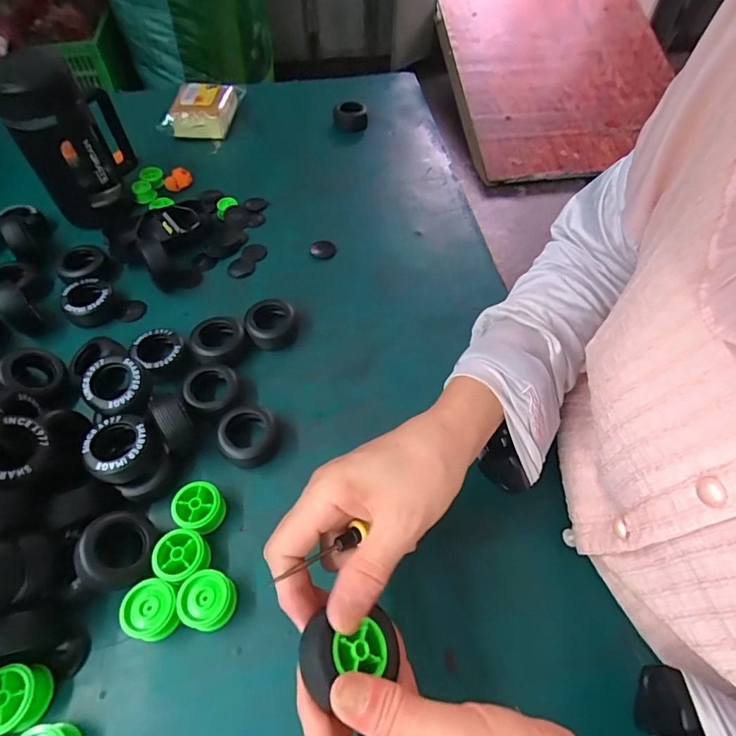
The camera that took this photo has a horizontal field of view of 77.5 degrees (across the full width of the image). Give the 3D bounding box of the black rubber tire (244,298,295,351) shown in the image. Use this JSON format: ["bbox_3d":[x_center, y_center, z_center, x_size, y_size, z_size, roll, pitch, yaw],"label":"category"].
[{"bbox_3d":[-0.094,-0.042,0.441,0.043,0.023,0.047,-4,56,-5],"label":"black rubber tire"}]

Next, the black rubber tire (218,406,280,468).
[{"bbox_3d":[-0.096,0.055,0.373,0.044,0.024,0.050,-4,56,-5],"label":"black rubber tire"}]

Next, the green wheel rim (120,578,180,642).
[{"bbox_3d":[-0.141,0.160,0.302,0.033,0.022,0.034,-8,56,-8],"label":"green wheel rim"}]

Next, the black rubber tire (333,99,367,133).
[{"bbox_3d":[-0.024,-0.355,0.649,0.047,0.027,0.040,-14,57,-11],"label":"black rubber tire"}]

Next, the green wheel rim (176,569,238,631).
[{"bbox_3d":[-0.106,0.156,0.306,0.036,0.022,0.034,1,55,-1],"label":"green wheel rim"}]

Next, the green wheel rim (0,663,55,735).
[{"bbox_3d":[-0.211,0.197,0.273,0.031,0.021,0.032,-10,56,-9],"label":"green wheel rim"}]

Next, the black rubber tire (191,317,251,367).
[{"bbox_3d":[-0.136,-0.023,0.425,0.049,0.022,0.048,1,55,-1],"label":"black rubber tire"}]

